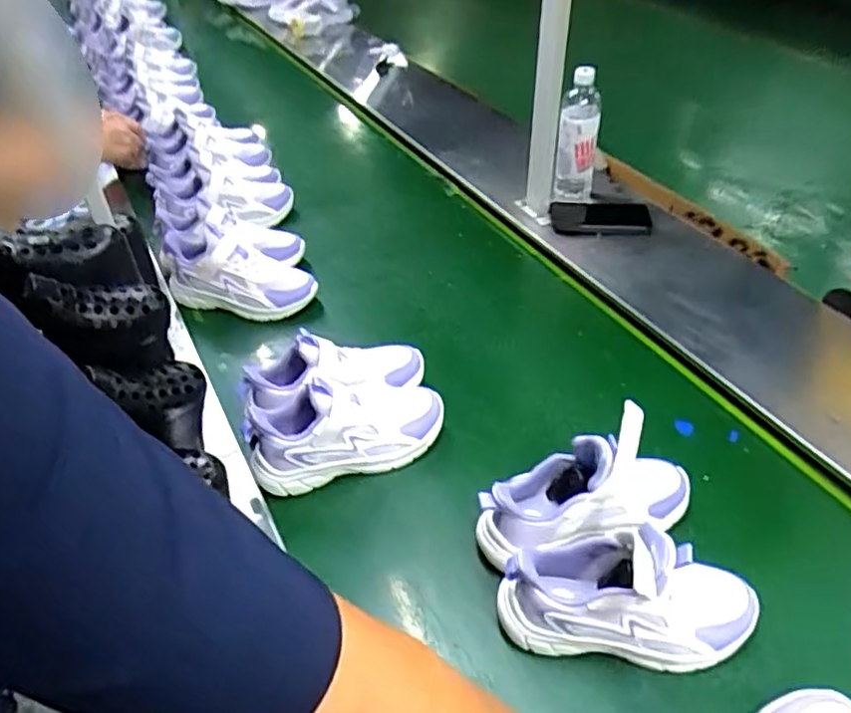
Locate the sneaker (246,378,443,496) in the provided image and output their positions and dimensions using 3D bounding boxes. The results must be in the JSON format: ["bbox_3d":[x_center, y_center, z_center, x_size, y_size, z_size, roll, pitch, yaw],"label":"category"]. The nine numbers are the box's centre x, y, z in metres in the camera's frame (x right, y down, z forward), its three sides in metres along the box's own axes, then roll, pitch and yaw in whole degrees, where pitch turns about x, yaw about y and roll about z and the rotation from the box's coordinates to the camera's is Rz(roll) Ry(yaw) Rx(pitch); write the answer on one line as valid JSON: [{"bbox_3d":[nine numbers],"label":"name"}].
[{"bbox_3d":[-0.090,0.080,0.764,0.229,0.123,0.086,-16,45,-15],"label":"sneaker"}]

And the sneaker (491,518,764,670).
[{"bbox_3d":[0.185,0.211,0.585,0.230,0.135,0.084,5,43,8],"label":"sneaker"}]

